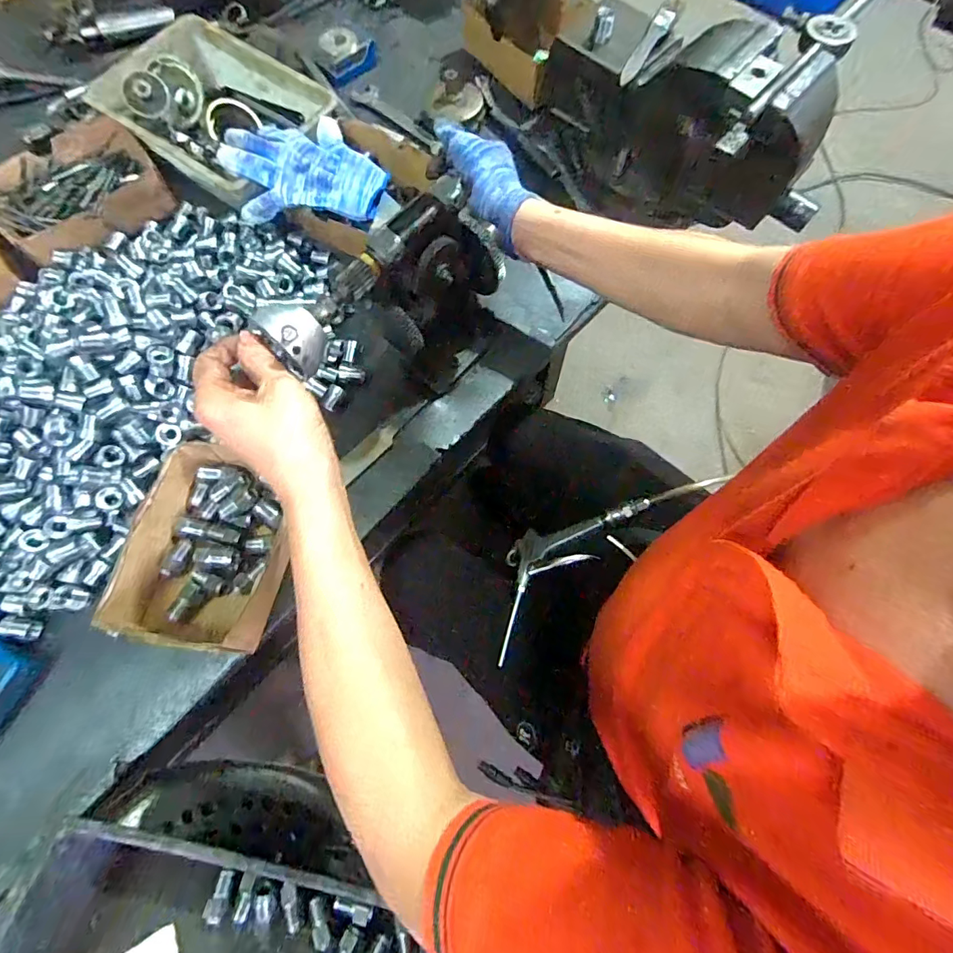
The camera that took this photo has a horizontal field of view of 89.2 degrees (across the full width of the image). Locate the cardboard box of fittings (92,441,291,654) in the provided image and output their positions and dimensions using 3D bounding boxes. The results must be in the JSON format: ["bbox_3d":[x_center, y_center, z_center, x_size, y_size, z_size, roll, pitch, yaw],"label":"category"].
[{"bbox_3d":[-0.232,0.060,0.425,0.119,0.059,0.166,9,71,3],"label":"cardboard box of fittings"}]

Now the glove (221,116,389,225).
[{"bbox_3d":[-0.185,-0.338,0.532,0.169,0.055,0.117,2,71,1],"label":"glove"}]

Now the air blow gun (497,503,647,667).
[{"bbox_3d":[0.100,0.100,0.565,0.243,0.050,0.106,-36,74,3],"label":"air blow gun"}]

